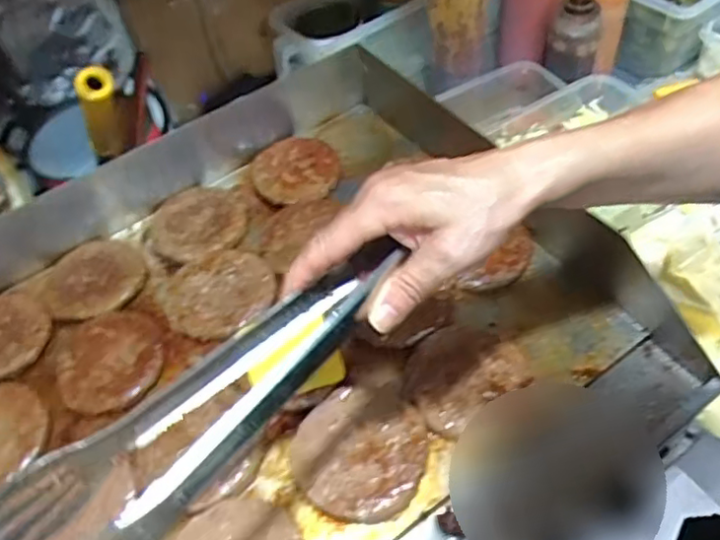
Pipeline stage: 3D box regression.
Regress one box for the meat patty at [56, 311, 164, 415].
[{"bbox_3d":[-0.216,0.075,0.539,0.085,0.011,0.093,-1,56,1],"label":"meat patty"}]

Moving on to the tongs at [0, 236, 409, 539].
[{"bbox_3d":[-0.074,0.068,0.319,0.073,0.054,0.243,39,66,24],"label":"tongs"}]

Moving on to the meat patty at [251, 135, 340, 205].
[{"bbox_3d":[-0.065,-0.106,0.664,0.090,0.015,0.085,-3,50,4],"label":"meat patty"}]

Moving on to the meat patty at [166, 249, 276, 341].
[{"bbox_3d":[-0.130,0.020,0.574,0.099,0.010,0.088,-30,54,-18],"label":"meat patty"}]

